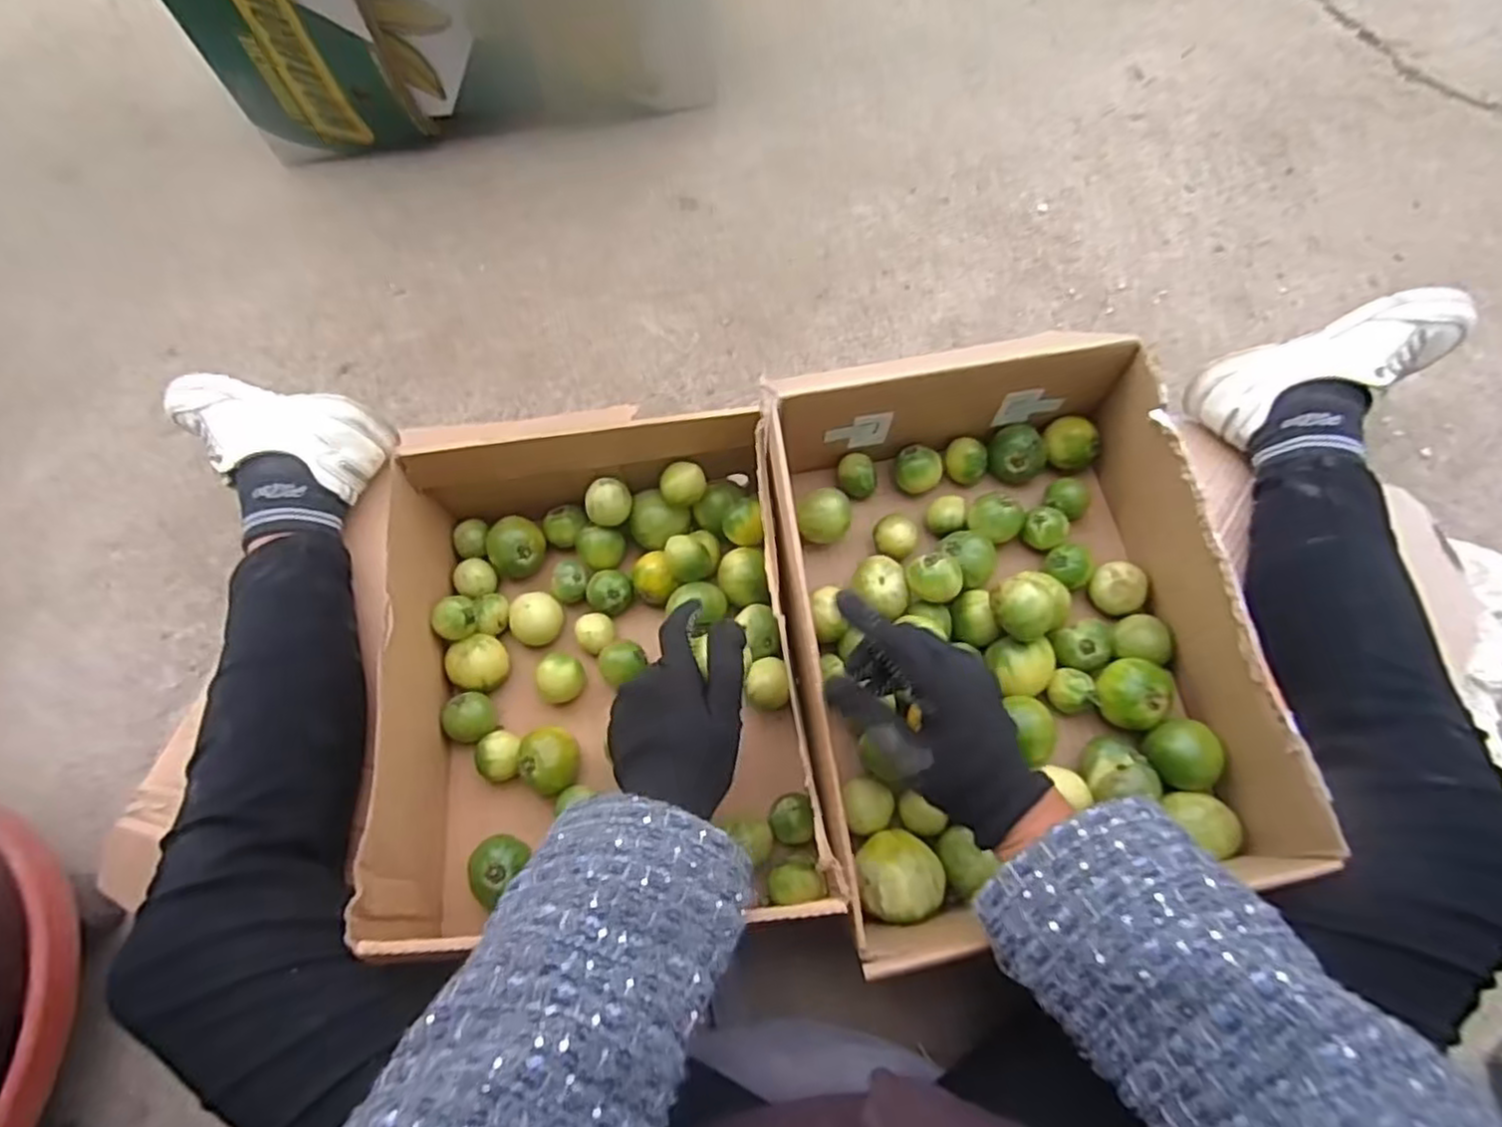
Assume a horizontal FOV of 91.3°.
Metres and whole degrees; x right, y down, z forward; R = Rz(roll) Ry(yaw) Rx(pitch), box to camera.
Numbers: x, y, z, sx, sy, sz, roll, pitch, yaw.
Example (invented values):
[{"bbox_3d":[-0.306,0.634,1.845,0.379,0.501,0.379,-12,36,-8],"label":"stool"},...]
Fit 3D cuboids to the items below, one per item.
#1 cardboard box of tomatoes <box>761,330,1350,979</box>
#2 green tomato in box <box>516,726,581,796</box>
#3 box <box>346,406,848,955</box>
[{"bbox_3d":[0.167,0.041,0.502,0.265,0.112,0.363,-8,68,-1],"label":"cardboard box of tomatoes"},{"bbox_3d":[-0.141,0.138,0.519,0.044,0.038,0.041,37,72,17],"label":"green tomato in box"},{"bbox_3d":[-0.113,0.064,0.516,0.242,0.115,0.312,-8,68,-1],"label":"box"}]

